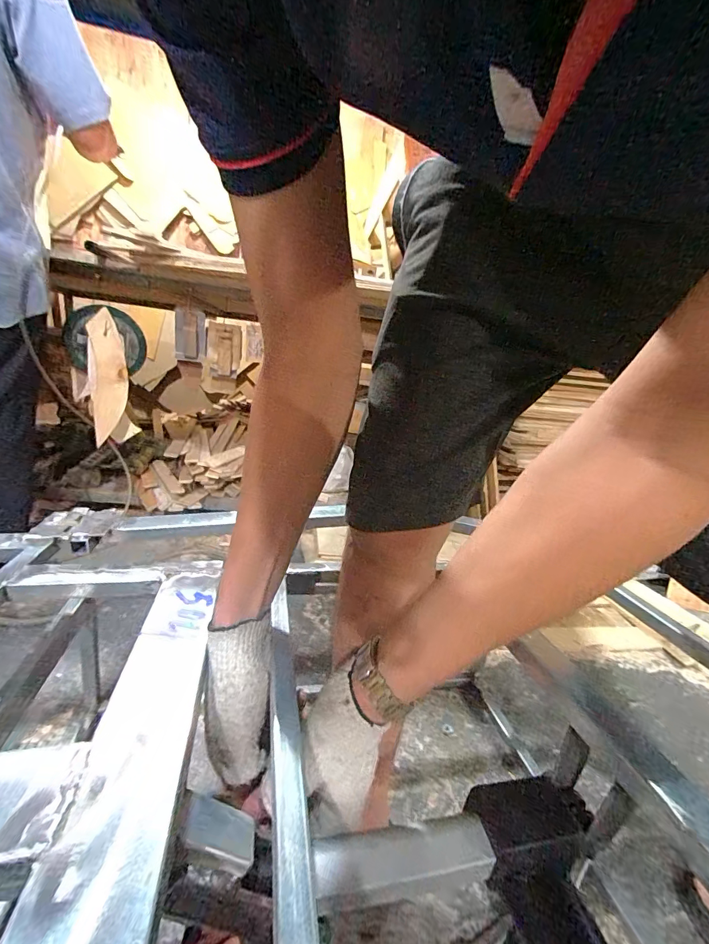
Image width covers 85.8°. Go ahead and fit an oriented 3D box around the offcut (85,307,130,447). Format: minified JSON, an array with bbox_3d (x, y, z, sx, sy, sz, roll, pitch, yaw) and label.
[{"bbox_3d":[-0.662,-0.254,1.030,0.018,0.335,0.085,6,10,42],"label":"offcut"}]

